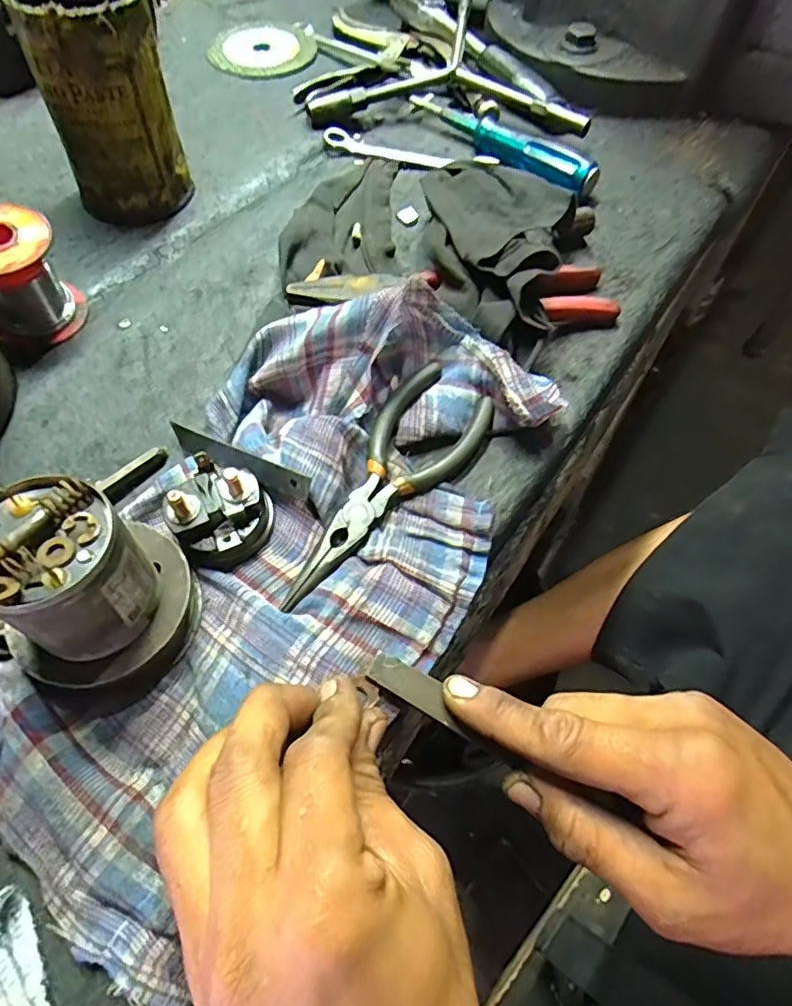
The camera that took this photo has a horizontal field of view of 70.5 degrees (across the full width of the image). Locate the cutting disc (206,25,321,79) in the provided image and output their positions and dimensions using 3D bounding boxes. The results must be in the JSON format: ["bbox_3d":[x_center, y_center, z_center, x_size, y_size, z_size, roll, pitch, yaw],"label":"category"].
[{"bbox_3d":[-0.125,-0.431,0.530,0.096,0.010,0.096,1,58,-2],"label":"cutting disc"}]

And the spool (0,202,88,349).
[{"bbox_3d":[-0.208,-0.123,0.309,0.051,0.057,0.051,1,58,-2],"label":"spool"}]

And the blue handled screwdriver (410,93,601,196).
[{"bbox_3d":[0.078,-0.287,0.439,0.174,0.026,0.019,40,65,20],"label":"blue handled screwdriver"}]

